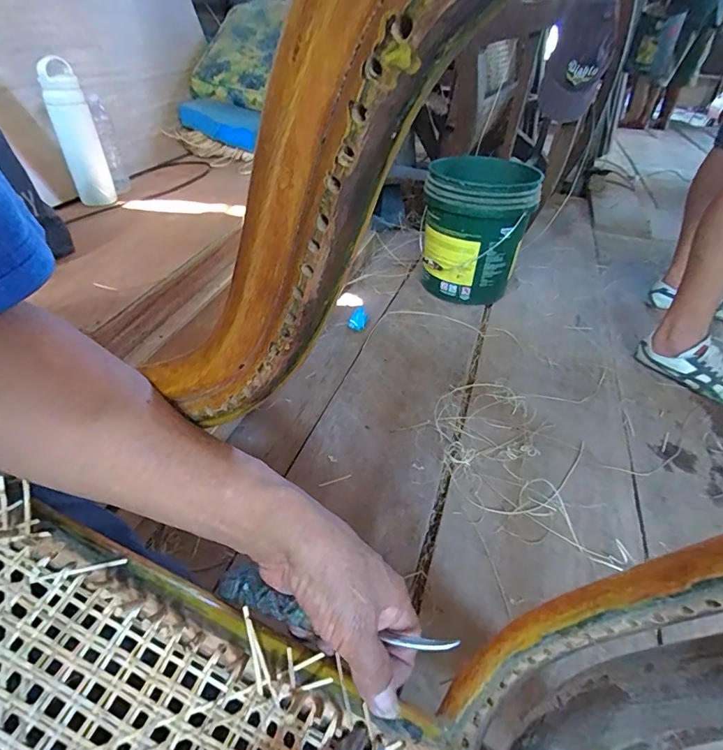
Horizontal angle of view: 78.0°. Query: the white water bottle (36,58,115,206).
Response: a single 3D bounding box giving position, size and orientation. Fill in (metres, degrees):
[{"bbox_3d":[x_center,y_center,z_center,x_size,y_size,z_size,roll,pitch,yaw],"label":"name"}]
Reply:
[{"bbox_3d":[-0.530,-0.442,0.838,0.071,0.224,0.076,-16,42,-24],"label":"white water bottle"}]

